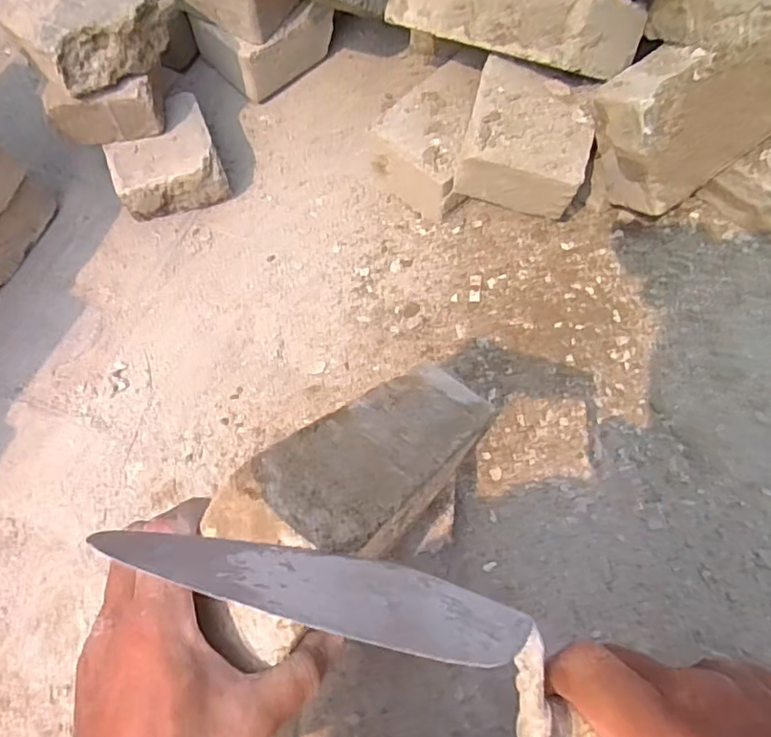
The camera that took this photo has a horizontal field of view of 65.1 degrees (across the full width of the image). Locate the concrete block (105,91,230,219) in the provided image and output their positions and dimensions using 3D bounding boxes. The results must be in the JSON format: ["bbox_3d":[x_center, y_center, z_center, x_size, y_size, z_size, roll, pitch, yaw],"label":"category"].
[{"bbox_3d":[-0.225,-0.211,0.625,0.103,0.063,0.098,-24,69,-7],"label":"concrete block"}]

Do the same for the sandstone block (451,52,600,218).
[{"bbox_3d":[0.125,-0.200,0.537,0.109,0.071,0.096,16,69,9],"label":"sandstone block"}]

